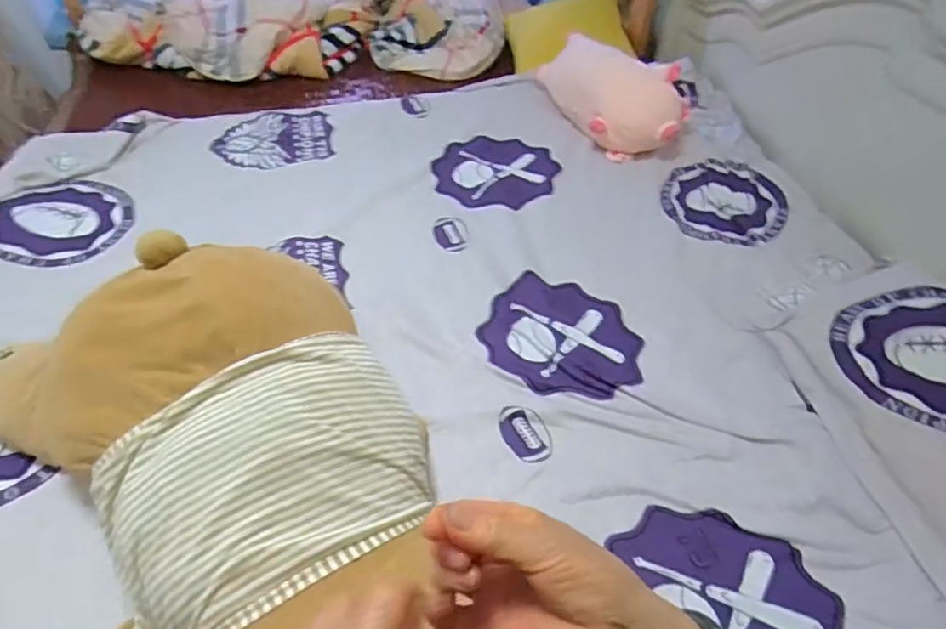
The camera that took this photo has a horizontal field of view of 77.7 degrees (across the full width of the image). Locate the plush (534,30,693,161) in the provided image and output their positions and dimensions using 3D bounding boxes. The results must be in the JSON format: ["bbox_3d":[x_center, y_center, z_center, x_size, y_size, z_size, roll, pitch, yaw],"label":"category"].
[{"bbox_3d":[0.387,-0.618,1.624,0.195,0.187,0.479,-24,53,-19],"label":"plush"}]

